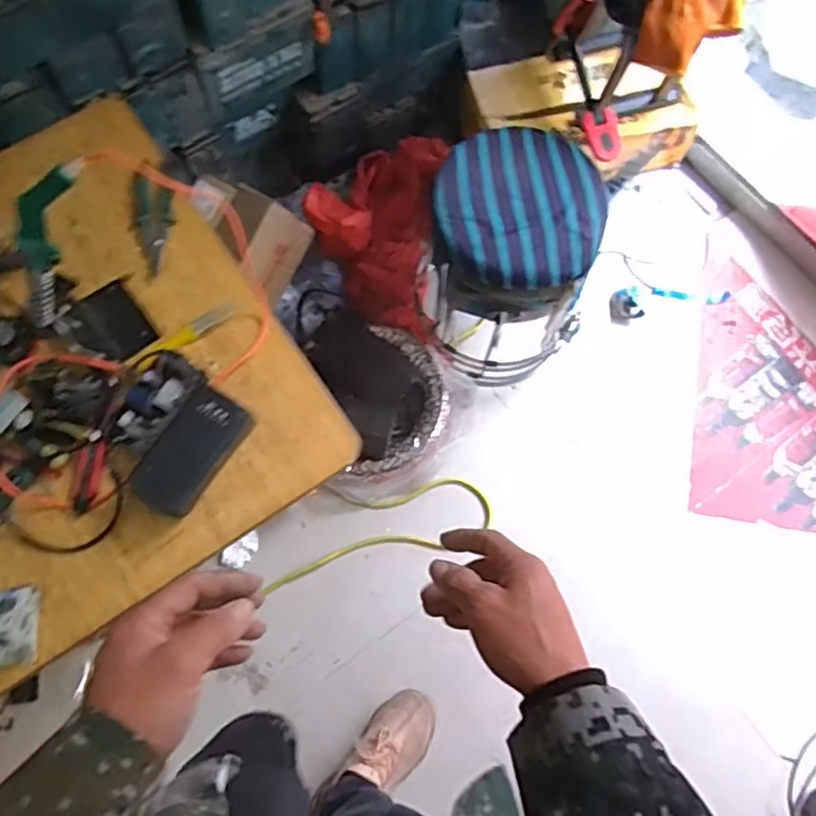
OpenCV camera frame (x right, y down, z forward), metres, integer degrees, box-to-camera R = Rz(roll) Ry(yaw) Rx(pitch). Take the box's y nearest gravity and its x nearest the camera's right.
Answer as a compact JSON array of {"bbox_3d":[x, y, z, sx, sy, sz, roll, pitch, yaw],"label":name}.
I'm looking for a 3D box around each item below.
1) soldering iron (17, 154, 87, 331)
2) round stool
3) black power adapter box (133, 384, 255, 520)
[{"bbox_3d":[-0.416,-0.187,0.767,0.029,0.227,0.047,42,39,12],"label":"soldering iron"},{"bbox_3d":[0.179,-0.257,1.245,0.267,0.416,0.275,0,73,0],"label":"round stool"},{"bbox_3d":[-0.266,0.050,0.819,0.080,0.047,0.158,30,75,9],"label":"black power adapter box"}]

